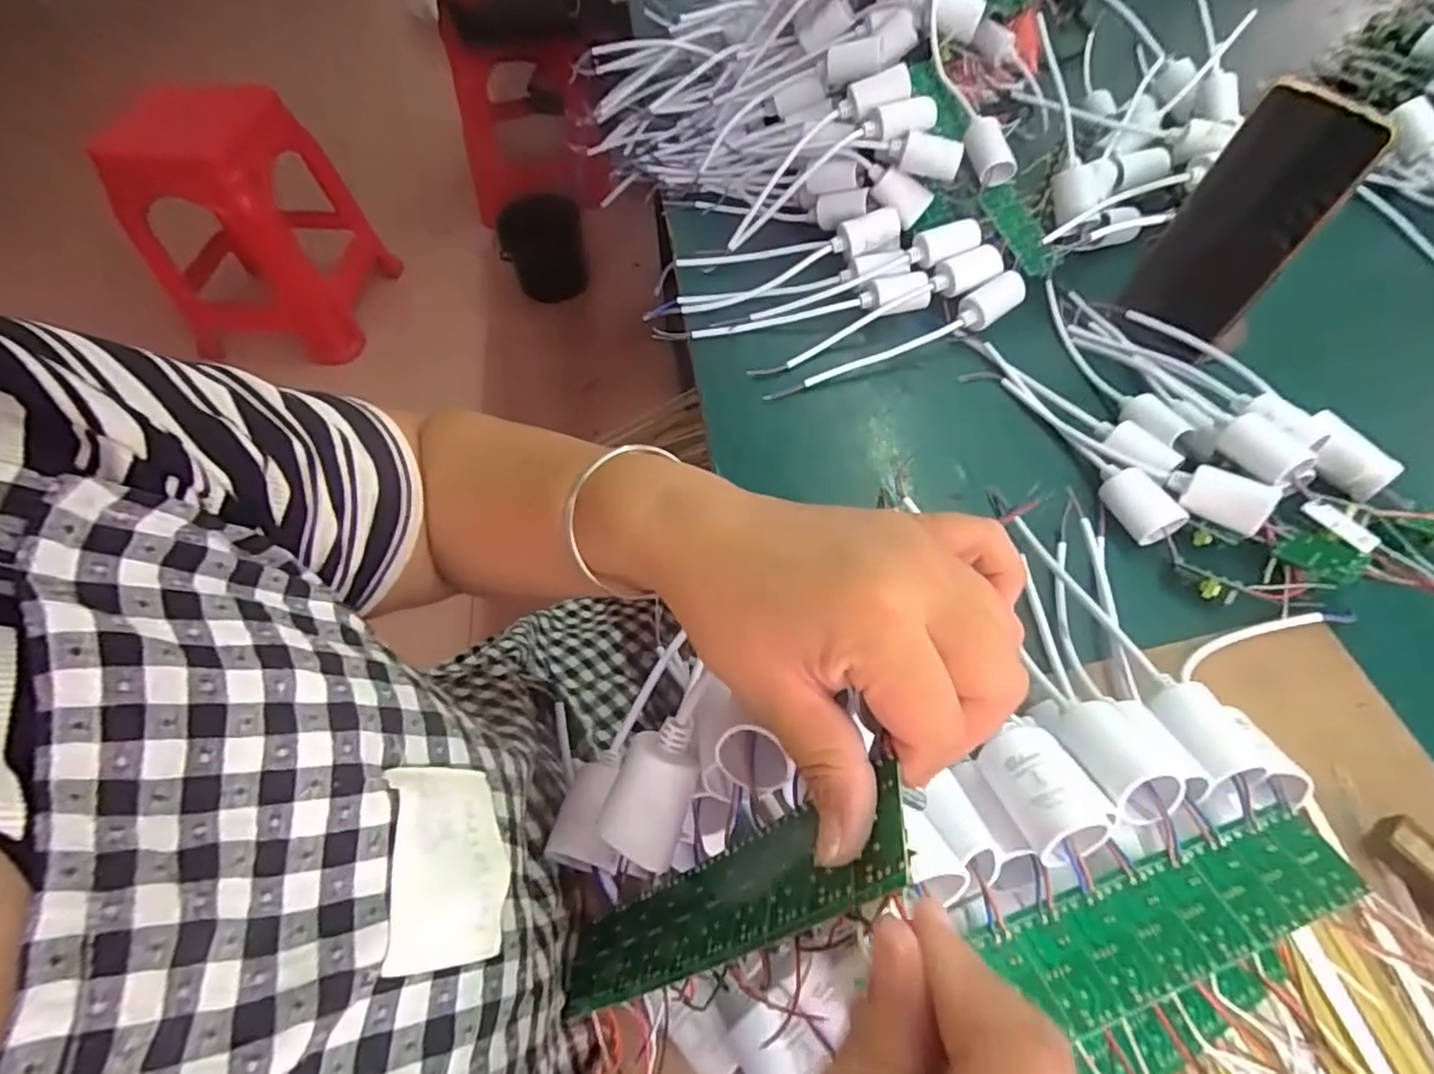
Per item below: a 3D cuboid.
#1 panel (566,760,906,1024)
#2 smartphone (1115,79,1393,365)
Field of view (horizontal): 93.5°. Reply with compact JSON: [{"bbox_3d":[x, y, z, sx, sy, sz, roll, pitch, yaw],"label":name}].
[{"bbox_3d":[-0.004,0.133,0.238,0.007,0.193,0.036,29,39,-18],"label":"panel"},{"bbox_3d":[0.341,-0.200,0.447,0.015,0.160,0.074,-18,55,-34],"label":"smartphone"}]

